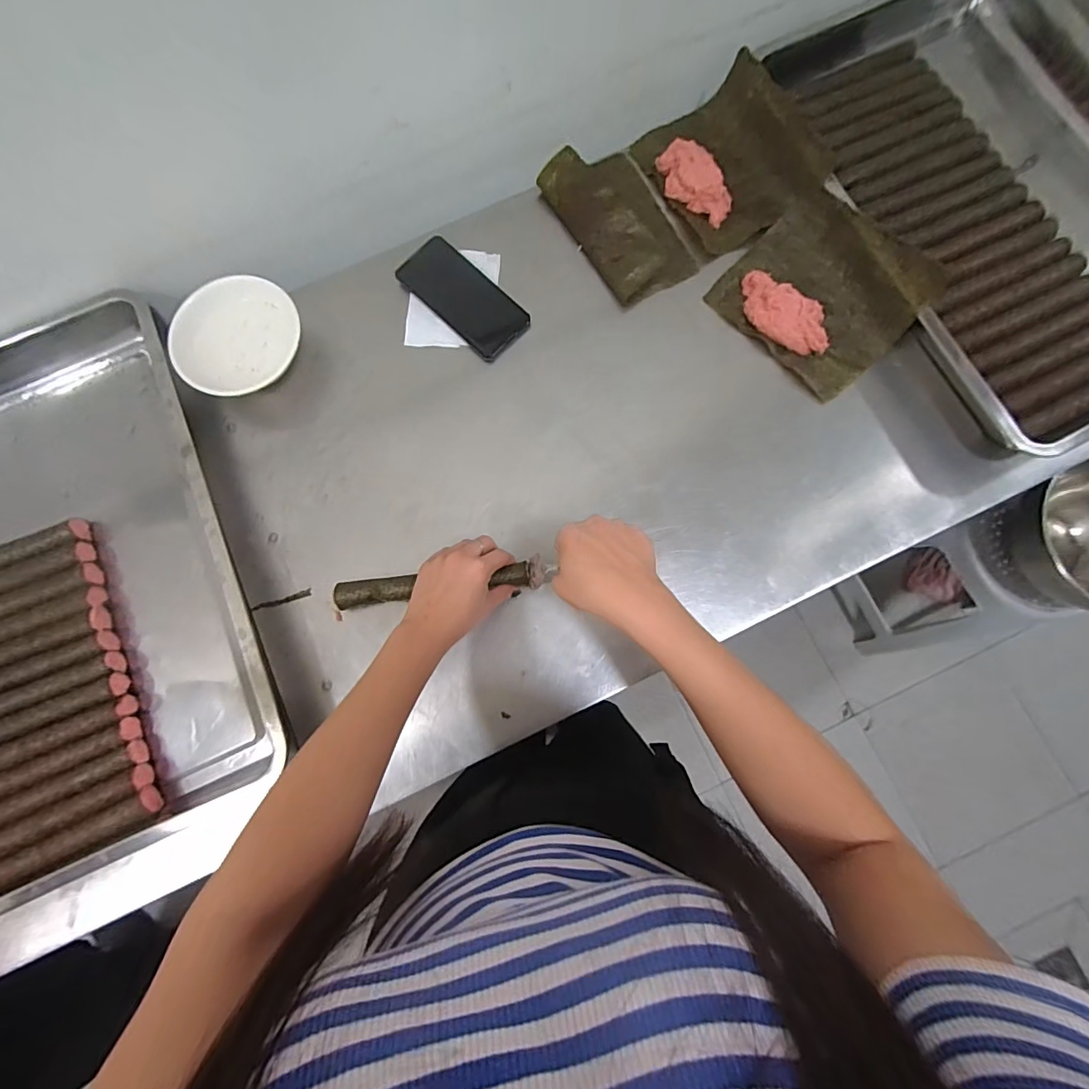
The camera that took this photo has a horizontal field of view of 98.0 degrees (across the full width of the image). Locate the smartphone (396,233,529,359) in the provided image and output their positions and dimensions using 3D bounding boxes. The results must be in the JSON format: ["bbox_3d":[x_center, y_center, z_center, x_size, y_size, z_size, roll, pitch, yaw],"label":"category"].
[{"bbox_3d":[-0.099,-0.302,0.578,0.166,0.012,0.078,42,84,7],"label":"smartphone"}]

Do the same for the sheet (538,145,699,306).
[{"bbox_3d":[0.094,-0.395,0.567,0.119,0.036,0.197,-29,82,-4],"label":"sheet"}]

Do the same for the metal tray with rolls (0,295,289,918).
[{"bbox_3d":[-0.528,0.038,0.510,0.390,0.047,0.585,-22,81,-3],"label":"metal tray with rolls"}]

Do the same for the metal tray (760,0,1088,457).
[{"bbox_3d":[0.566,-0.439,0.586,0.462,0.096,0.615,-22,80,-10],"label":"metal tray"}]

